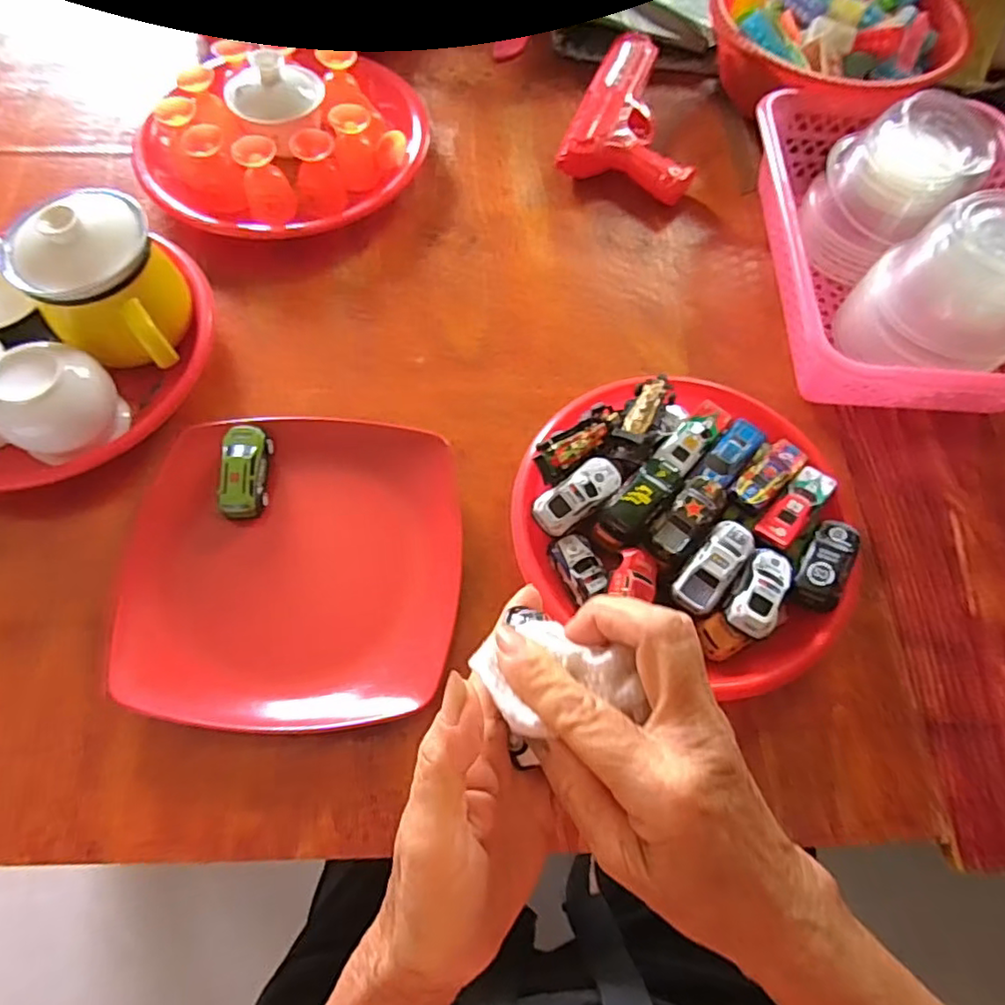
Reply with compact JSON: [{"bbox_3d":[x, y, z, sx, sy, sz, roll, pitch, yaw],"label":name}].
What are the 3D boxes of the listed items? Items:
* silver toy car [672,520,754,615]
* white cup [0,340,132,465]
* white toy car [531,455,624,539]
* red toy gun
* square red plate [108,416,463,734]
[{"bbox_3d":[0.135,0.040,0.390,0.028,0.013,0.064,36,69,14],"label":"silver toy car"},{"bbox_3d":[-0.304,-0.068,0.422,0.062,0.067,0.073,39,70,15],"label":"white cup"},{"bbox_3d":[0.050,-0.005,0.411,0.064,0.015,0.028,-38,72,-17],"label":"white toy car"},{"bbox_3d":[0.137,-0.381,0.606,0.119,0.032,0.193,17,66,6],"label":"red toy gun"},{"bbox_3d":[-0.134,0.038,0.405,0.205,0.027,0.204,-2,65,-3],"label":"square red plate"}]

